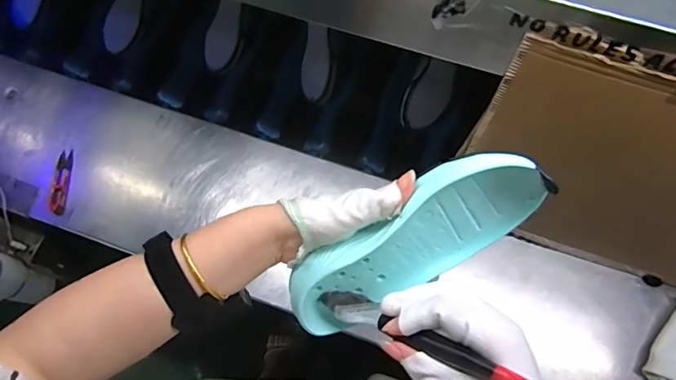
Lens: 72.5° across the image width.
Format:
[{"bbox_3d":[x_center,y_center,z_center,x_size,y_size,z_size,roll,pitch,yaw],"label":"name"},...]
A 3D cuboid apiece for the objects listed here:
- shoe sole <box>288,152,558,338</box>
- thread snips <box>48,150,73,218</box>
[{"bbox_3d":[0.061,0.045,0.354,0.204,0.081,0.029,-35,36,14],"label":"shoe sole"},{"bbox_3d":[-0.433,-0.013,0.722,0.027,0.009,0.106,-4,71,0],"label":"thread snips"}]

